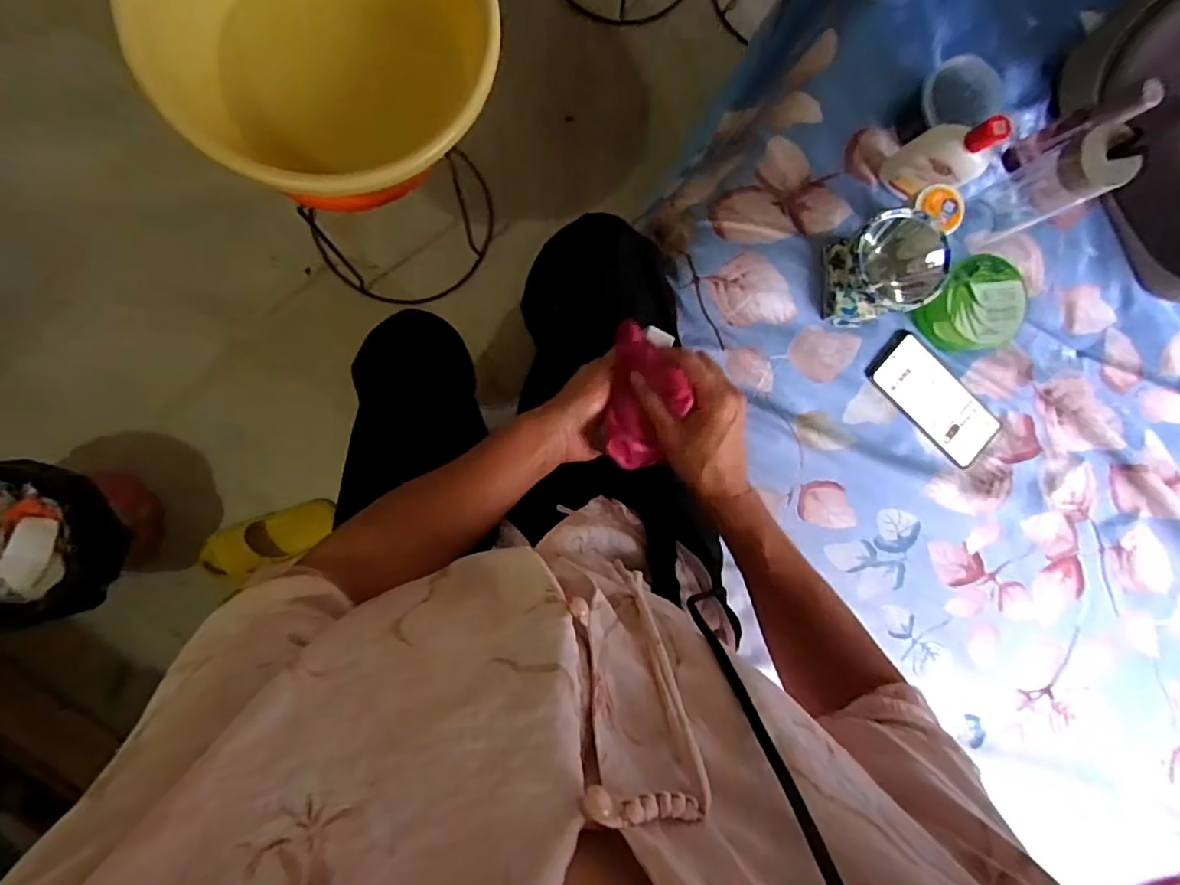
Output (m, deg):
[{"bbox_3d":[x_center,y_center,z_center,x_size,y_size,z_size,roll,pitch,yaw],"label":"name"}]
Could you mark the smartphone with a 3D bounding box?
[{"bbox_3d":[0.397,-0.048,0.666,0.166,0.013,0.075,41,85,-7],"label":"smartphone"}]

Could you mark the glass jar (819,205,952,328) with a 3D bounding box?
[{"bbox_3d":[0.301,-0.179,0.598,0.099,0.097,0.092,0,90,-9],"label":"glass jar"}]

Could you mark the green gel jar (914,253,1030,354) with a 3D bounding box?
[{"bbox_3d":[0.424,-0.151,0.636,0.096,0.051,0.099,-42,96,-6],"label":"green gel jar"}]

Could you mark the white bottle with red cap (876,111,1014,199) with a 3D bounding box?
[{"bbox_3d":[0.357,-0.286,0.580,0.041,0.130,0.066,-31,95,-7],"label":"white bottle with red cap"}]

